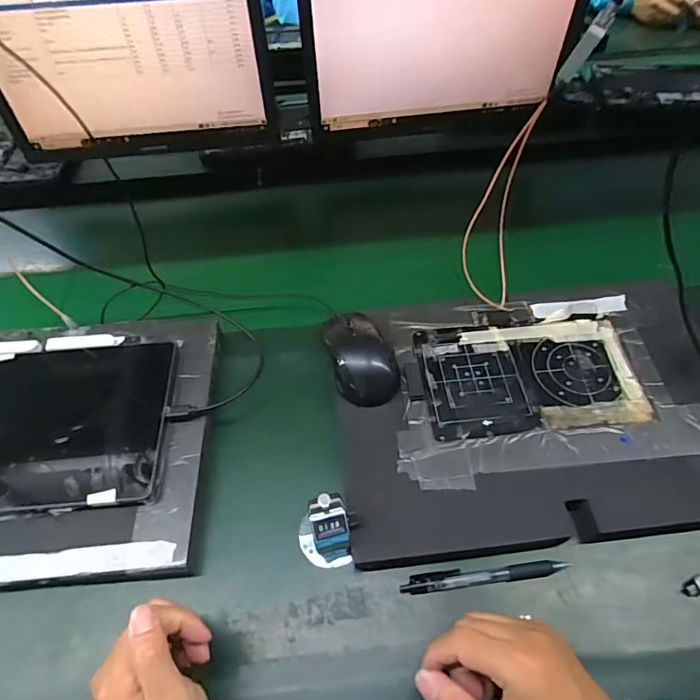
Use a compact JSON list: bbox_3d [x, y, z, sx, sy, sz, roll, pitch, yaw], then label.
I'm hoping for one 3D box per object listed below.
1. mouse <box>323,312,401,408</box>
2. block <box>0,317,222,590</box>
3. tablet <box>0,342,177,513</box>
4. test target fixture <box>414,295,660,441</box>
[{"bbox_3d":[0.012,0.004,0.501,0.062,0.033,0.101,-14,54,-8],"label":"mouse"},{"bbox_3d":[-0.333,0.092,0.475,0.394,0.041,0.263,-4,53,-1],"label":"block"},{"bbox_3d":[-0.305,0.072,0.468,0.256,0.018,0.165,-4,55,0],"label":"tablet"},{"bbox_3d":[0.188,0.014,0.501,0.227,0.011,0.147,-6,55,-1],"label":"test target fixture"}]

